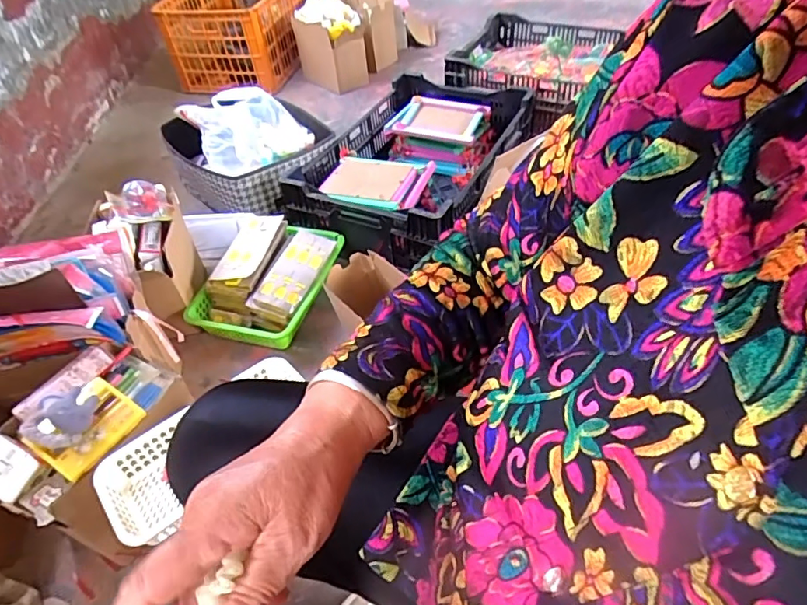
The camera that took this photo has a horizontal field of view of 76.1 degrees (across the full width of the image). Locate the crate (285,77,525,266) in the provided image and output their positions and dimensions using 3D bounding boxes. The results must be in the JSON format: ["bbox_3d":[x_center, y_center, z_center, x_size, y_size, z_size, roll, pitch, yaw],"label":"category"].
[{"bbox_3d":[0.036,-0.357,1.312,0.413,0.160,0.598,17,49,21],"label":"crate"}]

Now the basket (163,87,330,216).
[{"bbox_3d":[-0.408,-0.407,1.355,0.331,0.228,0.441,-37,52,-28],"label":"basket"}]

